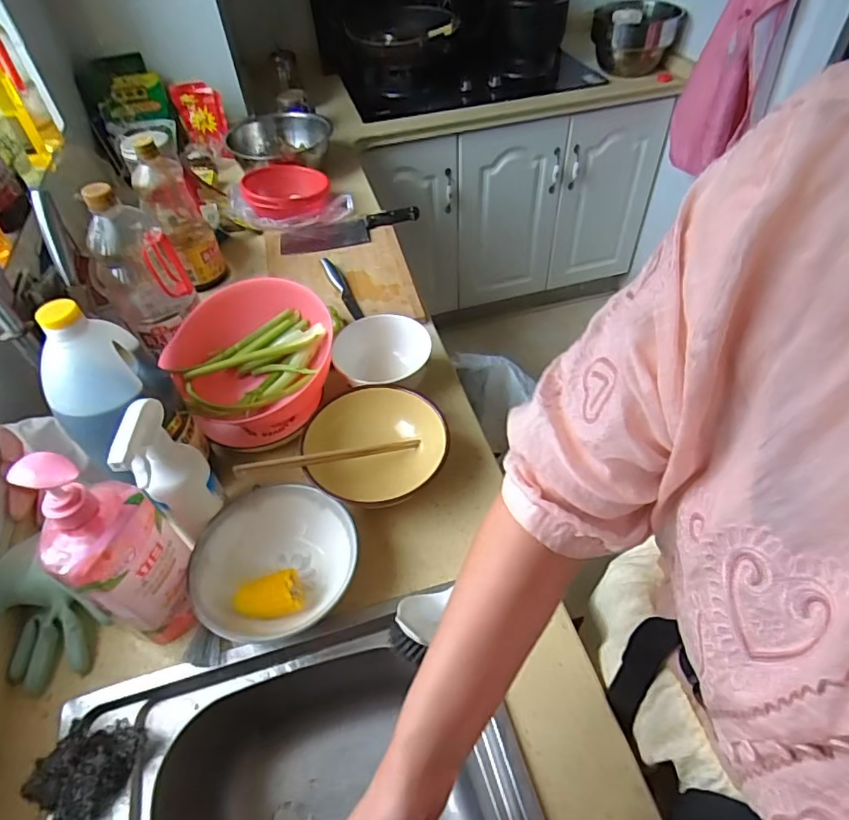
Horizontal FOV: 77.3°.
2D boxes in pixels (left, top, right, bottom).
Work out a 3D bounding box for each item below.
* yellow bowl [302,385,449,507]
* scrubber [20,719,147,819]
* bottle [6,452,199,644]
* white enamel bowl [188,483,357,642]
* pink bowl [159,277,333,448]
[{"bbox_3d":[-0.060,0.058,0.692,0.175,0.079,0.170,-2,50,2],"label":"yellow bowl"},{"bbox_3d":[-0.319,0.332,0.500,0.072,0.039,0.083,18,53,18],"label":"scrubber"},{"bbox_3d":[-0.291,0.134,0.506,0.094,0.250,0.080,-31,55,-21],"label":"bottle"},{"bbox_3d":[-0.167,0.175,0.601,0.165,0.066,0.174,-2,50,2],"label":"white enamel bowl"},{"bbox_3d":[-0.239,-0.060,0.750,0.229,0.150,0.163,-17,51,-11],"label":"pink bowl"}]

